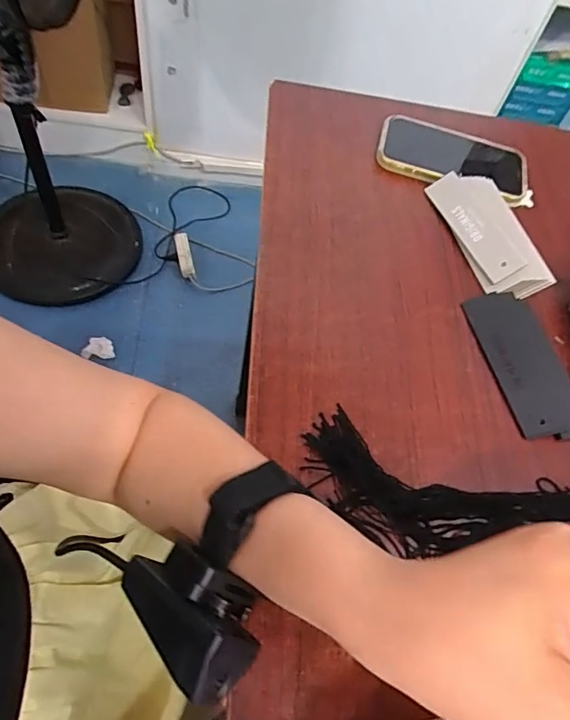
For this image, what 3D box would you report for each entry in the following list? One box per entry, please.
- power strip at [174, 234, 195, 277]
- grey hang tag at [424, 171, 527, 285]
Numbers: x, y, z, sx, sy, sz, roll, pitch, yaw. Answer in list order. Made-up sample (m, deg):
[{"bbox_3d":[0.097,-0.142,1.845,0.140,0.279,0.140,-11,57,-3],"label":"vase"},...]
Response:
[{"bbox_3d":[-0.277,-0.289,1.384,0.039,0.025,0.137,-12,74,-11],"label":"power strip"},{"bbox_3d":[0.173,-0.125,0.463,0.034,0.007,0.126,-34,64,17],"label":"grey hang tag"}]

